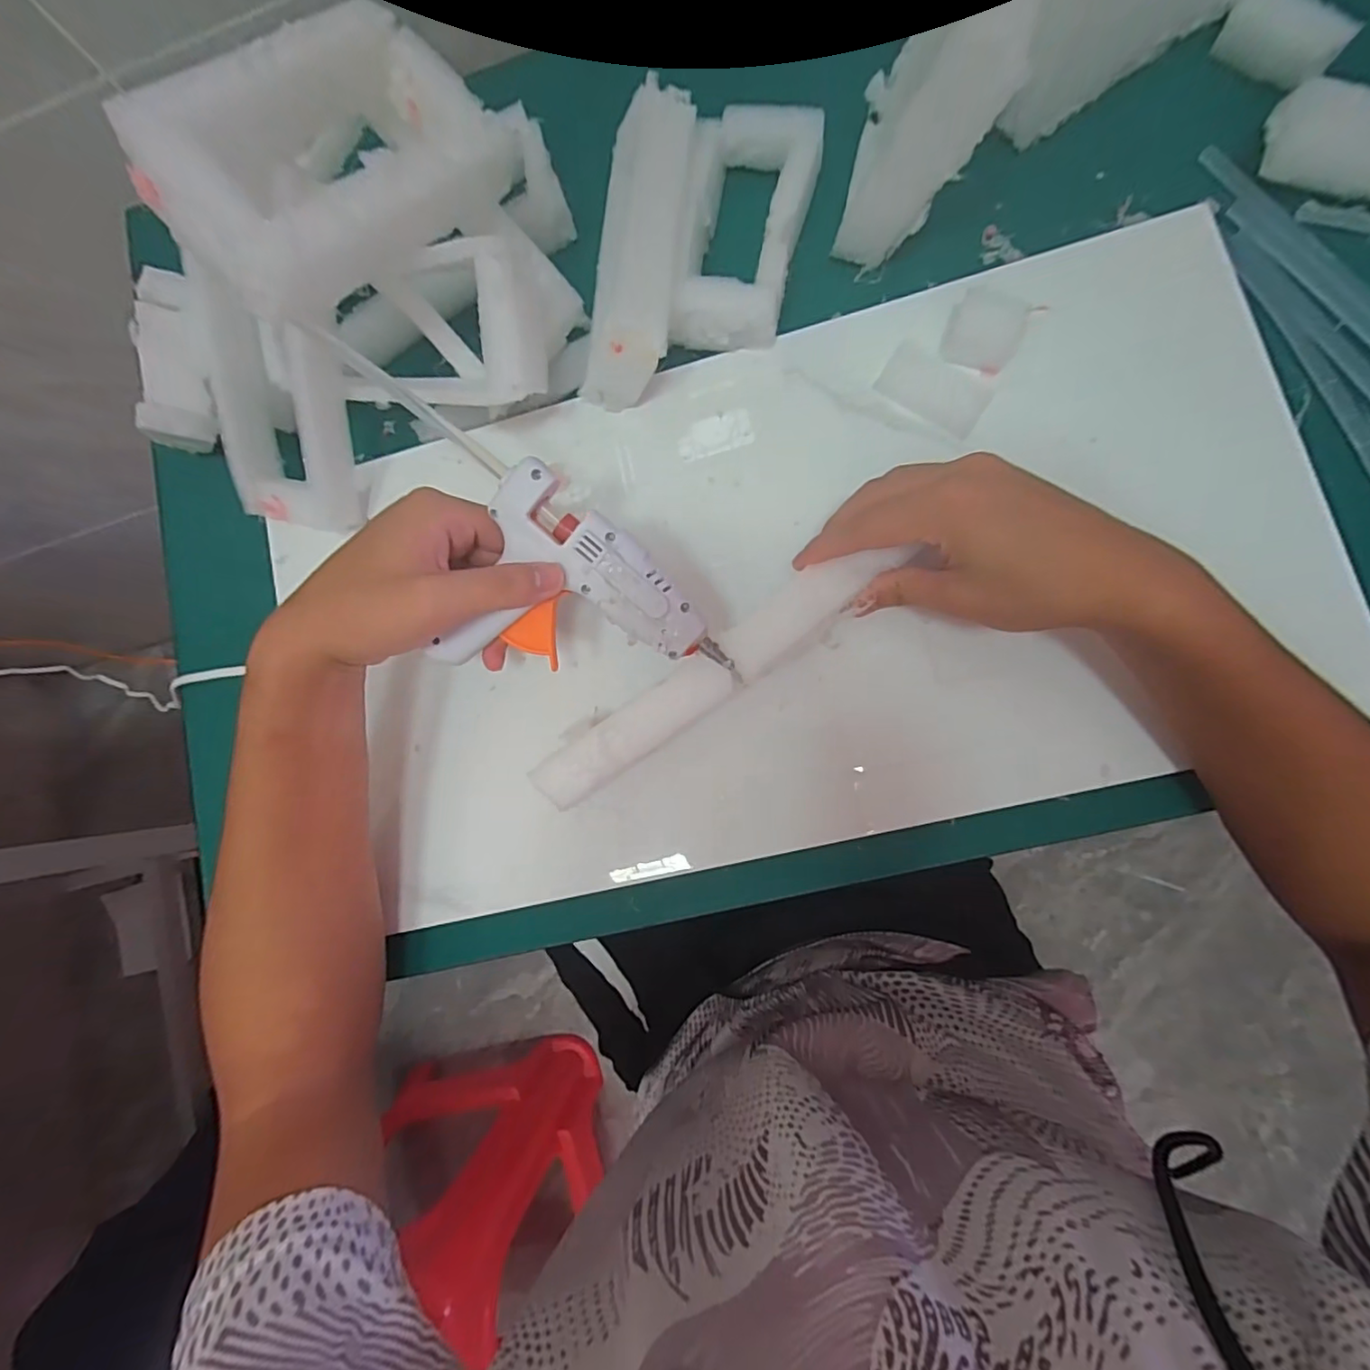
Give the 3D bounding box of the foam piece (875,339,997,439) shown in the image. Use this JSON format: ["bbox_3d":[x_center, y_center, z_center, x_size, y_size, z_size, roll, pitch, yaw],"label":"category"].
[{"bbox_3d":[0.143,-0.171,0.335,0.060,0.005,0.035,33,90,8],"label":"foam piece"}]

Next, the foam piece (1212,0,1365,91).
[{"bbox_3d":[0.326,-0.354,0.318,0.031,0.022,0.058,-36,82,3],"label":"foam piece"}]

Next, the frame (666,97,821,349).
[{"bbox_3d":[0.037,-0.276,0.345,0.071,0.030,0.147,8,87,8],"label":"frame"}]

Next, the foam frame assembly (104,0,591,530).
[{"bbox_3d":[-0.182,-0.194,0.302,0.237,0.158,0.153,-35,82,3],"label":"foam frame assembly"}]

